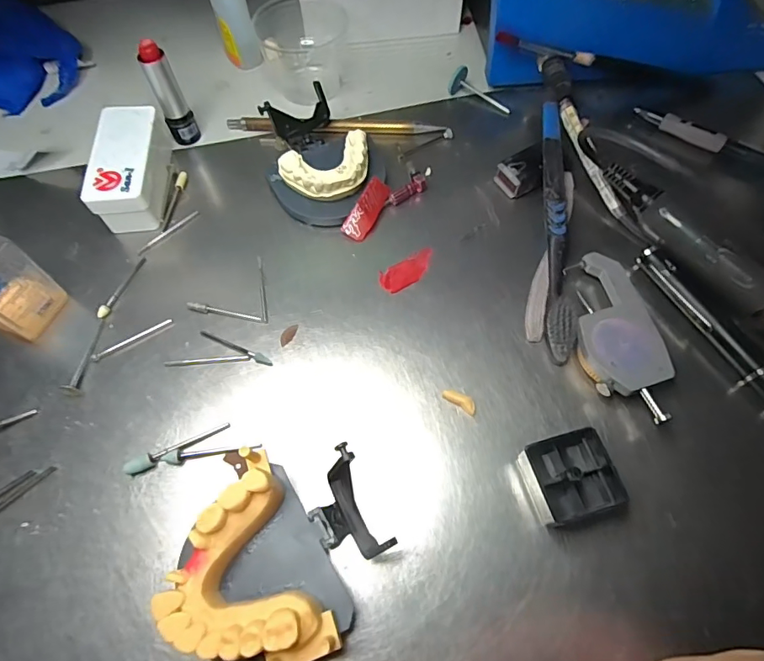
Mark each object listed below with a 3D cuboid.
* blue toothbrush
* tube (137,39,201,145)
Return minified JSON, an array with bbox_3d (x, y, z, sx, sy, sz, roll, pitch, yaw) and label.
[{"bbox_3d":[0.098,-0.061,0.269,0.012,0.021,0.165,4,63,4],"label":"blue toothbrush"},{"bbox_3d":[-0.136,-0.149,0.305,0.018,0.068,0.016,-21,64,-9],"label":"tube"}]

